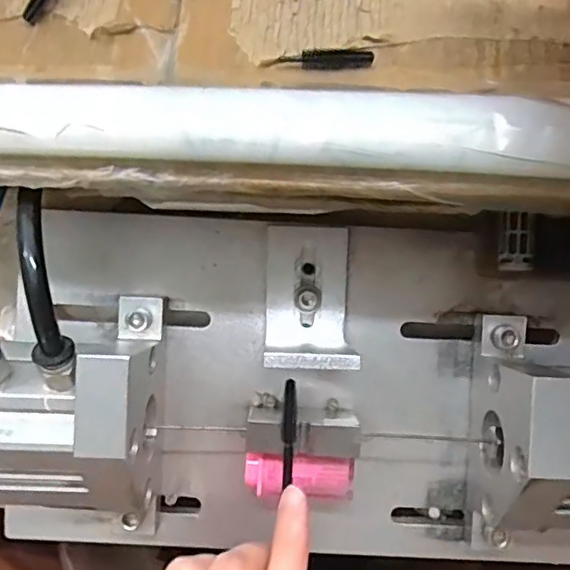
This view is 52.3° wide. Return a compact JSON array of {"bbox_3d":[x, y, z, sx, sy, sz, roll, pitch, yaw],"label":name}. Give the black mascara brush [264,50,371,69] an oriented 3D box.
[{"bbox_3d":[0.012,-0.082,0.211,0.039,0.006,0.008,-3,69,-1],"label":"black mascara brush"}]

